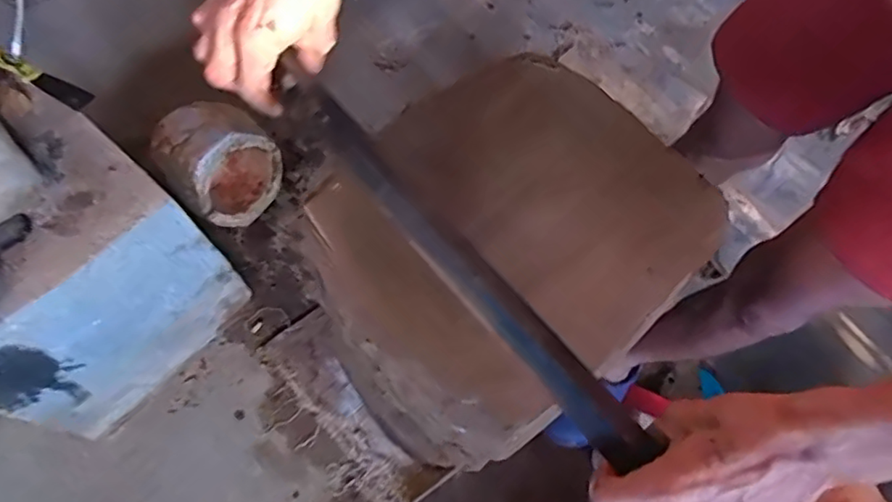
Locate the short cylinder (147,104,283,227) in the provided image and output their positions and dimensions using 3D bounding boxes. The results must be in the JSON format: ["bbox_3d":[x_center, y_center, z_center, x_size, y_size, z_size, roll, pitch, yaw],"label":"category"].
[{"bbox_3d":[-0.458,-0.183,1.152,0.196,0.205,0.200,-42,73,-19],"label":"short cylinder"}]

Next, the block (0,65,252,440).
[{"bbox_3d":[-0.589,0.051,0.927,0.273,0.421,0.356,36,68,13],"label":"block"}]

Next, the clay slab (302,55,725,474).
[{"bbox_3d":[0.068,-0.029,0.589,0.389,0.047,0.319,-41,79,-16],"label":"clay slab"}]

